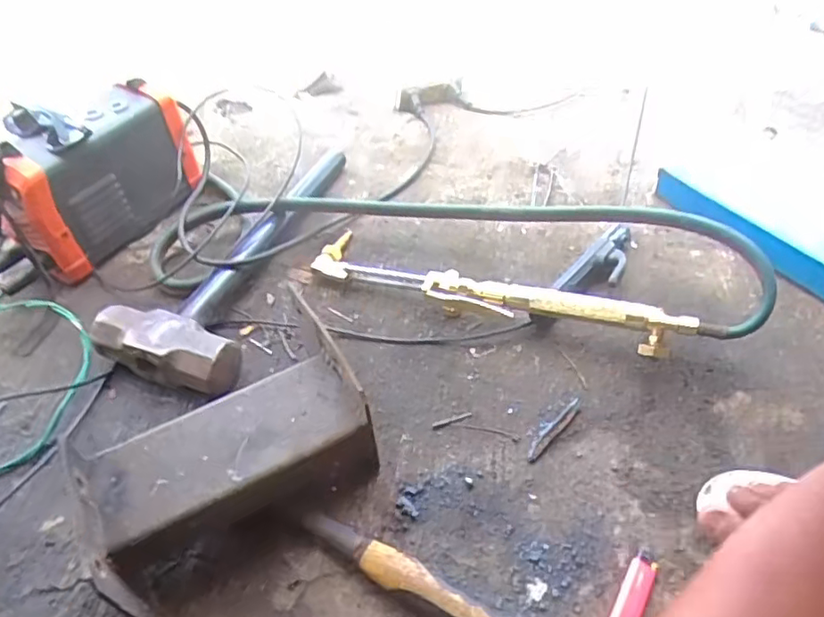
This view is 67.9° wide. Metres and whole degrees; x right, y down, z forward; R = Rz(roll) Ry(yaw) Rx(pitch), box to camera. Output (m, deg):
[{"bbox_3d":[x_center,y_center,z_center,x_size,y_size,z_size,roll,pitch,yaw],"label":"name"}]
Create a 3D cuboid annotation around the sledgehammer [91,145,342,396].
[{"bbox_3d":[-0.219,-0.075,0.787,0.165,0.059,0.414,13,50,13],"label":"sledgehammer"}]

